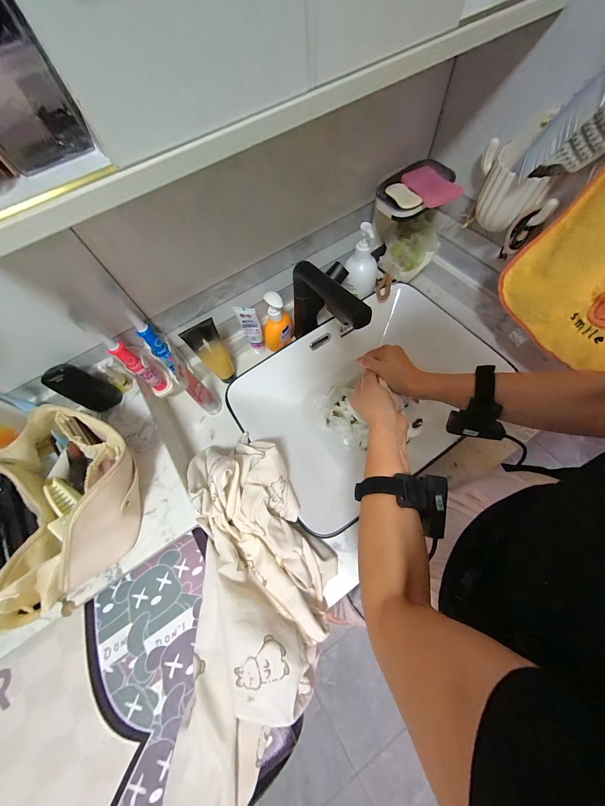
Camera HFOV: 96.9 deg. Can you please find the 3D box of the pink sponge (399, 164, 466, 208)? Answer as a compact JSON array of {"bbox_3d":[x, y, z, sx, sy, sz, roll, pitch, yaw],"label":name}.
[{"bbox_3d":[0.214,-0.363,0.450,0.054,0.024,0.094,-26,65,-8],"label":"pink sponge"}]

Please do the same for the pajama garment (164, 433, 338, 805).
[{"bbox_3d":[-0.059,0.259,0.361,0.204,0.097,0.453,-8,64,1],"label":"pajama garment"}]

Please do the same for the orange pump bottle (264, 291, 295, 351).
[{"bbox_3d":[-0.048,-0.166,0.547,0.048,0.130,0.064,22,68,14],"label":"orange pump bottle"}]

